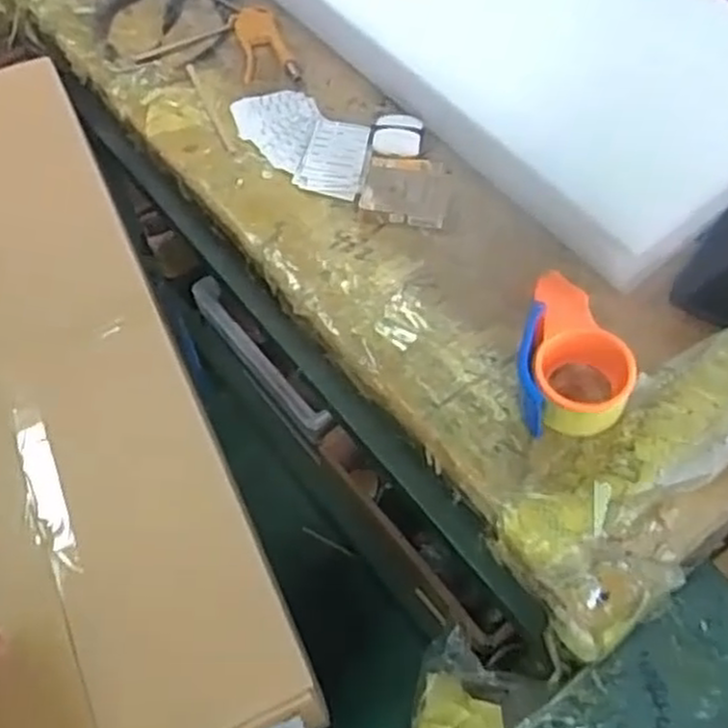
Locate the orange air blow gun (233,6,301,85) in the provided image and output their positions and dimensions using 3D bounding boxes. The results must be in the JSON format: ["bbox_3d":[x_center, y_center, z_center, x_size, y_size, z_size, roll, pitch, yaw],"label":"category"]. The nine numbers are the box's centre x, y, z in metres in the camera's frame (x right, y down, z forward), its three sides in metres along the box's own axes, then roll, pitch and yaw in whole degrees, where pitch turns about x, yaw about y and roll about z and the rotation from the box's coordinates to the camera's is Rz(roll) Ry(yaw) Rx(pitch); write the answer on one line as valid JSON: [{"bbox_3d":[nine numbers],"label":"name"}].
[{"bbox_3d":[-0.118,-0.382,0.911,0.063,0.014,0.131,-12,60,-4],"label":"orange air blow gun"}]

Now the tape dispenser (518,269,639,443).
[{"bbox_3d":[0.178,-0.009,0.670,0.098,0.063,0.134,2,60,4],"label":"tape dispenser"}]

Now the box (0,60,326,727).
[{"bbox_3d":[-0.326,0.035,0.738,0.292,0.125,0.751,-25,62,-12],"label":"box"}]

